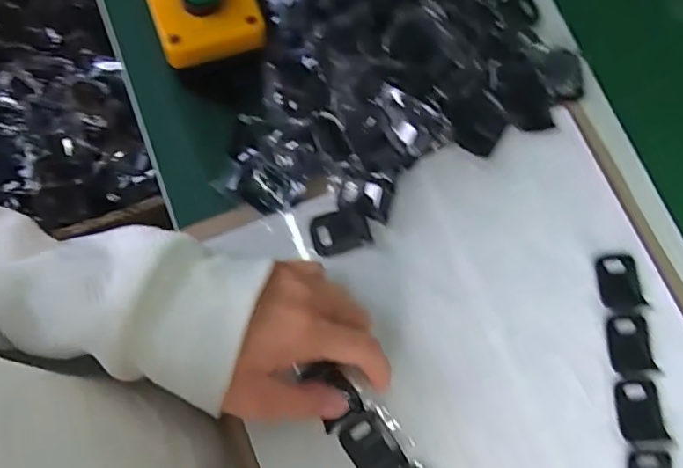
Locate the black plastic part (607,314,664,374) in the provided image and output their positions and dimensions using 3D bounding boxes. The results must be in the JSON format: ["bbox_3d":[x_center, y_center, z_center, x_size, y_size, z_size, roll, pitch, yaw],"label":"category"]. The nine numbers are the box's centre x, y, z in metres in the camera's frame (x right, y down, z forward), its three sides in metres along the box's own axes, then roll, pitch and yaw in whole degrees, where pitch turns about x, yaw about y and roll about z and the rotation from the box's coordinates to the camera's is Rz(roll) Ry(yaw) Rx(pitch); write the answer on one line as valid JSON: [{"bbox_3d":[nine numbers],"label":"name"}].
[{"bbox_3d":[0.194,0.073,0.347,0.028,0.004,0.038,-2,76,-2],"label":"black plastic part"}]

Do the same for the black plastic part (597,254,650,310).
[{"bbox_3d":[0.192,0.033,0.360,0.027,0.007,0.036,-6,76,-3],"label":"black plastic part"}]

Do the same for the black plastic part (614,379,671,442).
[{"bbox_3d":[0.194,0.115,0.339,0.029,0.007,0.037,-6,76,-3],"label":"black plastic part"}]

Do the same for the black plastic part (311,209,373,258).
[{"bbox_3d":[-0.001,-0.001,0.357,0.038,0.005,0.028,-15,77,-6],"label":"black plastic part"}]

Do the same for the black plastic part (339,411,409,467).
[{"bbox_3d":[0.019,0.134,0.324,0.029,0.009,0.038,-32,79,-9],"label":"black plastic part"}]

